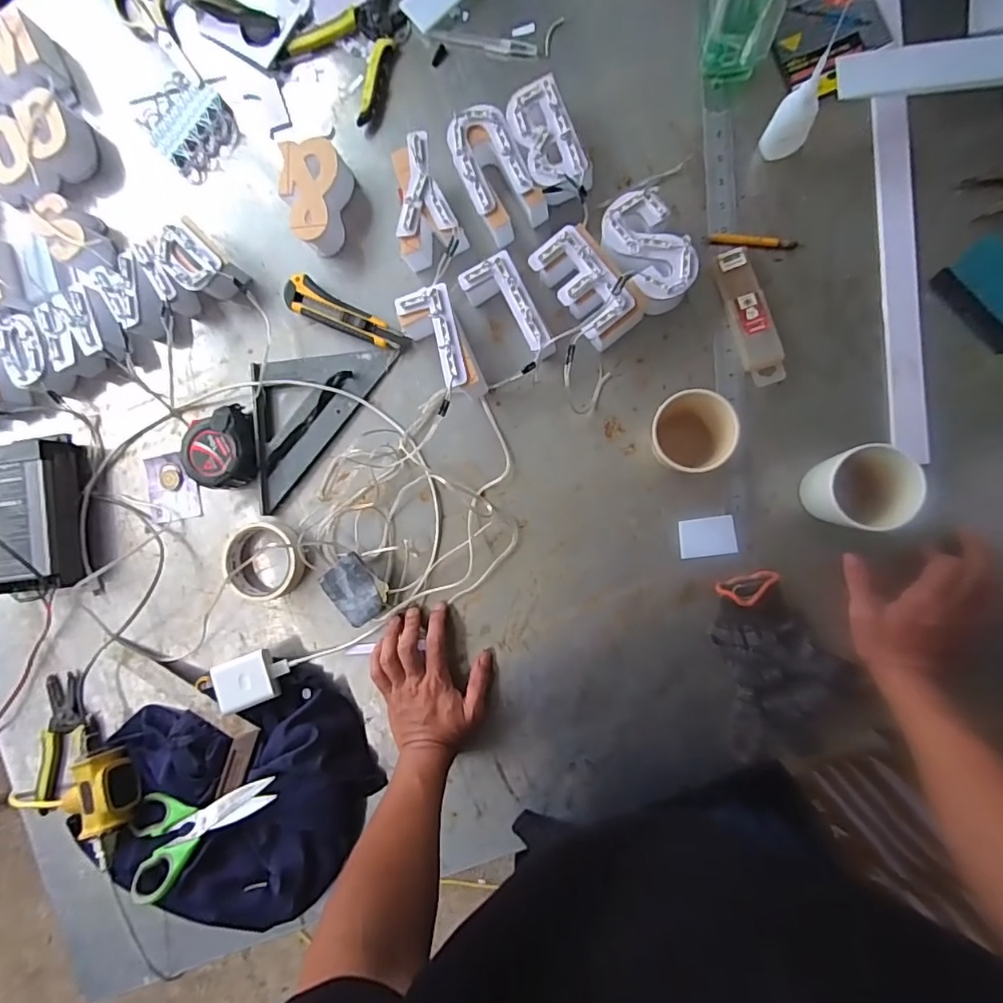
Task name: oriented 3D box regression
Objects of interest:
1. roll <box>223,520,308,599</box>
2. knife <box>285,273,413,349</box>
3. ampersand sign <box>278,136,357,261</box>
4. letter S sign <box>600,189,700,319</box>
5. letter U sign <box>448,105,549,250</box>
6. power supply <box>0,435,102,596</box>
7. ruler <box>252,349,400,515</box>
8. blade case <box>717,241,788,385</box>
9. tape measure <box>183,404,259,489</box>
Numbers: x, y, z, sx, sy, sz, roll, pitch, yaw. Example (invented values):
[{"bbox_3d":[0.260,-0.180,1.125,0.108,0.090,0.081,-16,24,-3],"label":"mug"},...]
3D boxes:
[{"bbox_3d":[-0.270,0.068,0.617,0.094,0.022,0.087,0,88,9],"label":"roll"},{"bbox_3d":[-0.178,-0.211,0.614,0.157,0.018,0.038,27,93,8],"label":"knife"},{"bbox_3d":[-0.209,-0.341,0.610,0.077,0.044,0.112,11,90,9],"label":"ampersand sign"},{"bbox_3d":[0.148,-0.251,0.549,0.067,0.049,0.113,-31,84,7],"label":"letter S sign"},{"bbox_3d":[-0.008,-0.346,0.576,0.071,0.054,0.130,-29,84,7],"label":"letter U sign"},{"bbox_3d":[-0.568,0.019,0.650,0.121,0.052,0.183,-6,88,9],"label":"power supply"},{"bbox_3d":[-0.235,-0.112,0.618,0.114,0.015,0.225,40,94,-1],"label":"ruler"},{"bbox_3d":[0.250,-0.187,0.546,0.036,0.021,0.141,-17,86,8],"label":"blade case"},{"bbox_3d":[-0.325,-0.061,0.624,0.079,0.044,0.090,-7,87,8],"label":"tape measure"}]

